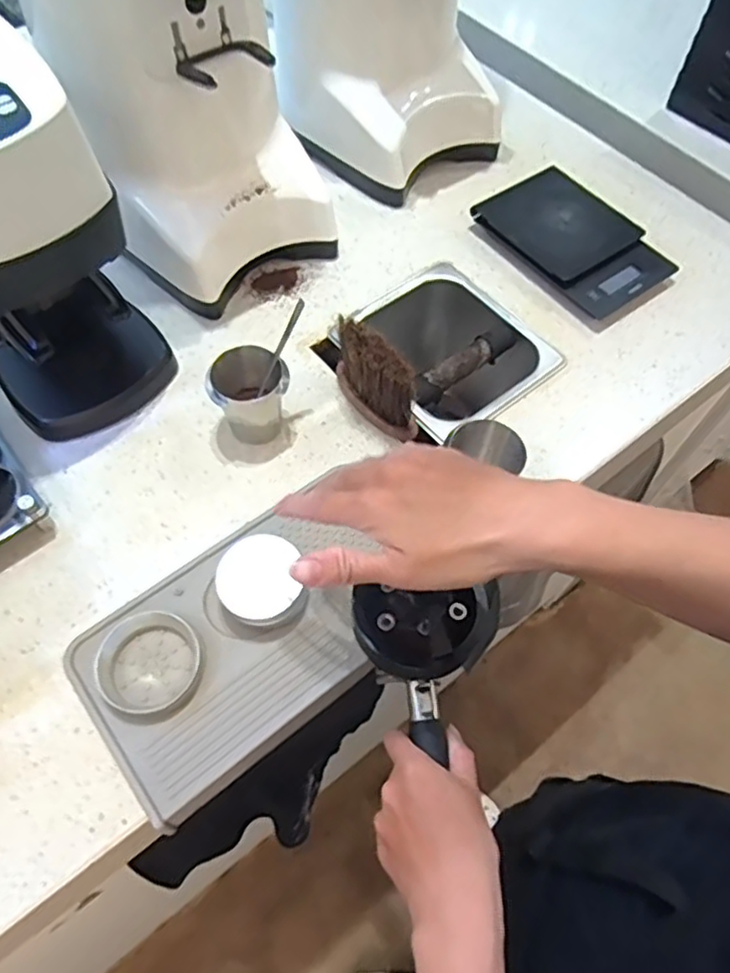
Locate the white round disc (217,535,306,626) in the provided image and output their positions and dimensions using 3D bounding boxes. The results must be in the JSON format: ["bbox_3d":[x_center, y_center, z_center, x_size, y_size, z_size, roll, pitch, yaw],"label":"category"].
[{"bbox_3d":[-0.075,0.071,0.470,0.057,0.040,0.060,-2,59,-3],"label":"white round disc"}]

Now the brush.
[{"bbox_3d":[0.006,-0.088,0.539,0.026,0.081,0.090,-38,67,-21],"label":"brush"}]

